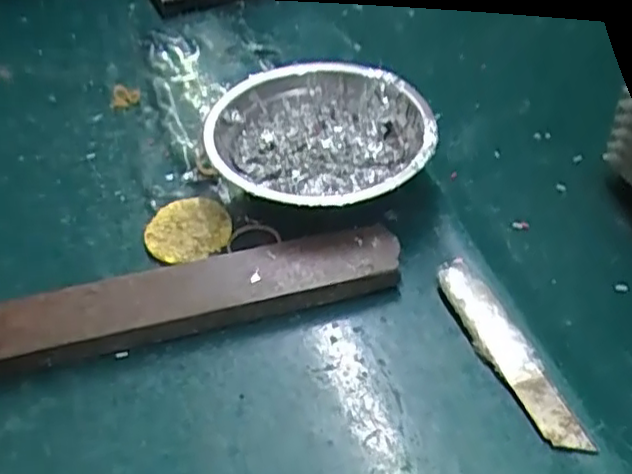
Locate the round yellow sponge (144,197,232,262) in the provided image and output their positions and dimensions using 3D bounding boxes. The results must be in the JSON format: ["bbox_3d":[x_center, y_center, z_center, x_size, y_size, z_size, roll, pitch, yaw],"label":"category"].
[{"bbox_3d":[-0.069,-0.005,0.355,0.045,0.018,0.035,-8,46,-4],"label":"round yellow sponge"}]

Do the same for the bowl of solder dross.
[{"bbox_3d":[0.005,-0.048,0.361,0.117,0.043,0.116,15,48,17],"label":"bowl of solder dross"}]

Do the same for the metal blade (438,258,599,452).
[{"bbox_3d":[0.085,0.049,0.291,0.020,0.010,0.100,-18,47,-14],"label":"metal blade"}]

